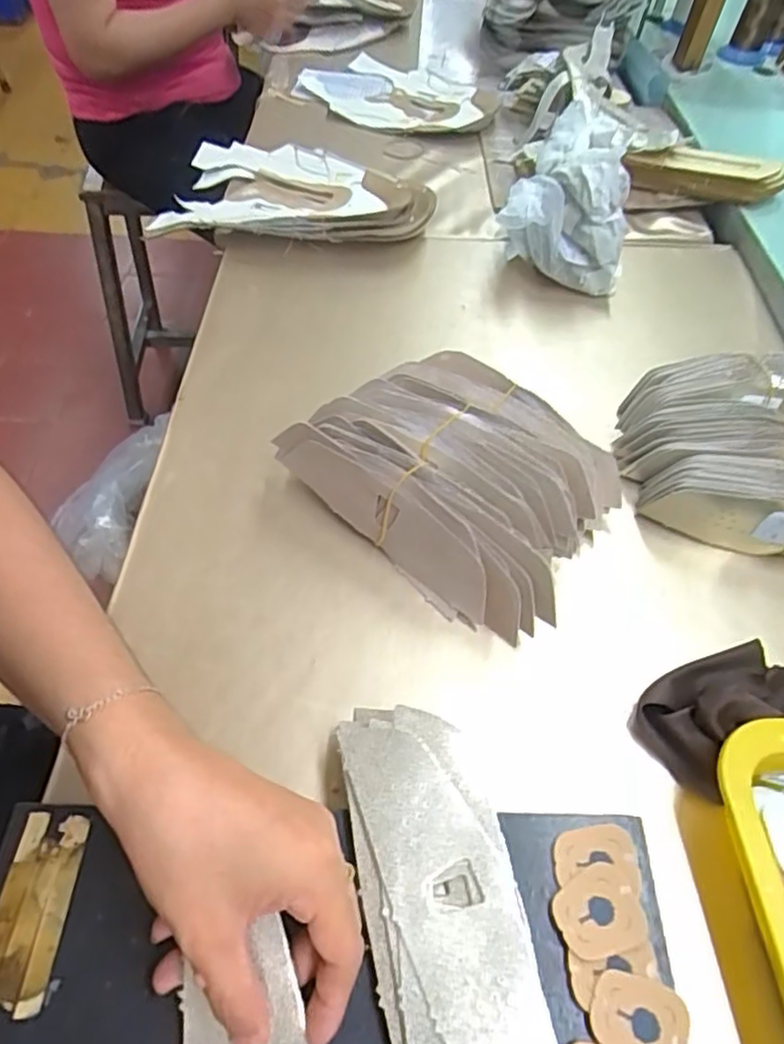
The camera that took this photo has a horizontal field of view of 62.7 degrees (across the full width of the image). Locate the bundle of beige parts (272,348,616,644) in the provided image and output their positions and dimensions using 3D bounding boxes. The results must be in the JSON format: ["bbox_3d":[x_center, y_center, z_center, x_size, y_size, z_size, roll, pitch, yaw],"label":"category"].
[{"bbox_3d":[0.049,-0.040,0.437,0.207,0.068,0.158,37,60,23],"label":"bundle of beige parts"}]

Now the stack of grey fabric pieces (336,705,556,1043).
[{"bbox_3d":[0.021,0.167,0.285,0.066,0.013,0.173,-8,54,-8],"label":"stack of grey fabric pieces"}]

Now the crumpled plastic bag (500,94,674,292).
[{"bbox_3d":[0.197,-0.333,0.633,0.123,0.109,0.224,25,56,15],"label":"crumpled plastic bag"}]

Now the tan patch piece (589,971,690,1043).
[{"bbox_3d":[0.102,0.207,0.264,0.037,0.004,0.032,19,55,11],"label":"tan patch piece"}]

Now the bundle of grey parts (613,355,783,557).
[{"bbox_3d":[0.265,-0.053,0.463,0.192,0.055,0.157,15,54,8],"label":"bundle of grey parts"}]

